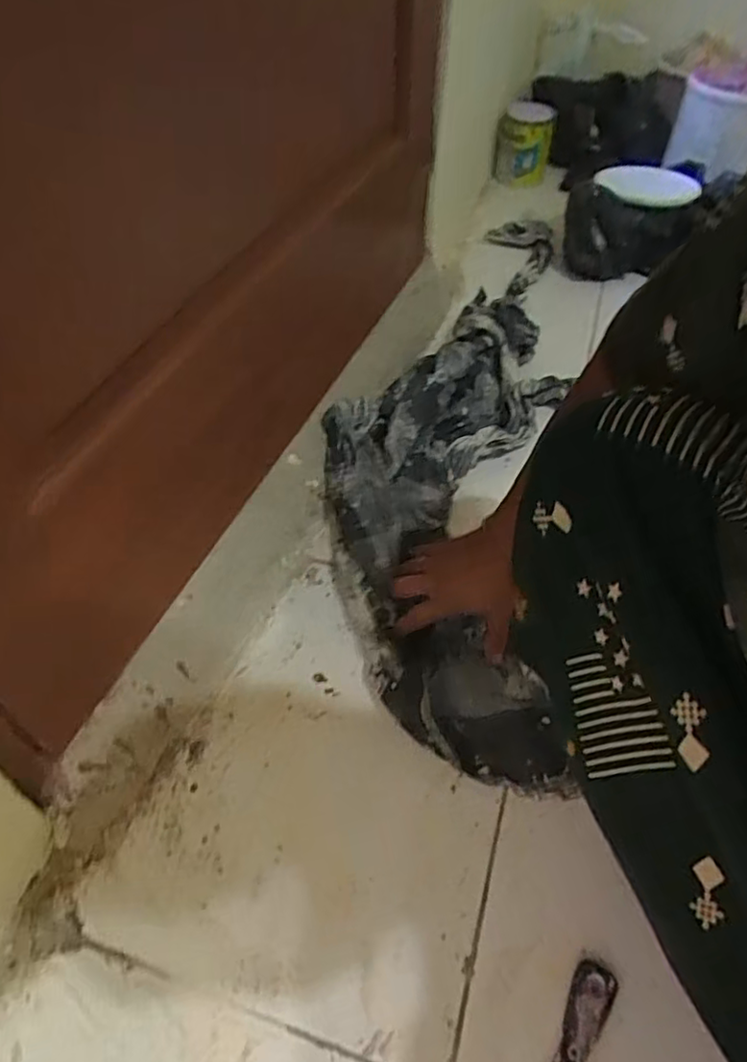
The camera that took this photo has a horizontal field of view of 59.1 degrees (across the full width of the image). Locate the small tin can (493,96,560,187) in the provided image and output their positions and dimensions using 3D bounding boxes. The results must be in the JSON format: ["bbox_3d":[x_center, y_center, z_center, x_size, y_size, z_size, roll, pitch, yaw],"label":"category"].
[{"bbox_3d":[0.296,-0.762,1.304,0.110,0.120,0.097,9,51,7],"label":"small tin can"}]

